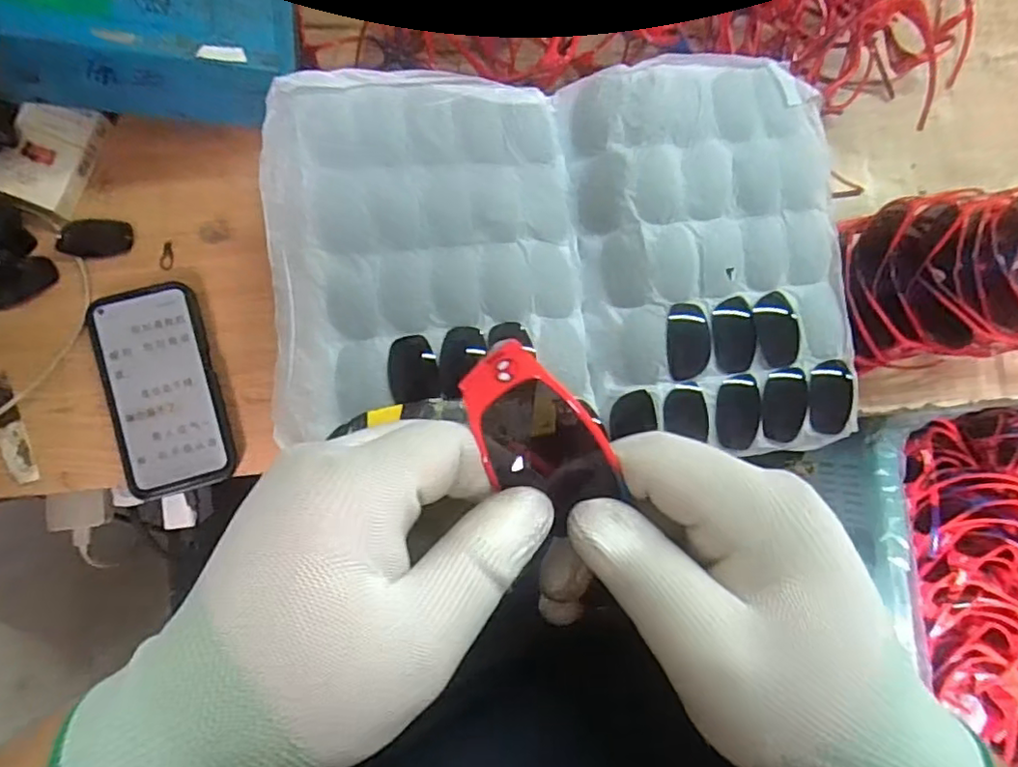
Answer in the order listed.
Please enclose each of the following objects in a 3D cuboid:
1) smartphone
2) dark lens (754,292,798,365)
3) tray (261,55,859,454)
[{"bbox_3d":[-0.275,0.005,0.483,0.079,0.016,0.159,-16,87,-8],"label":"smartphone"},{"bbox_3d":[0.199,-0.041,0.447,0.031,0.005,0.054,-3,85,-7],"label":"dark lens"},{"bbox_3d":[0.045,-0.085,0.431,0.405,0.049,0.285,-3,85,-7],"label":"tray"}]

